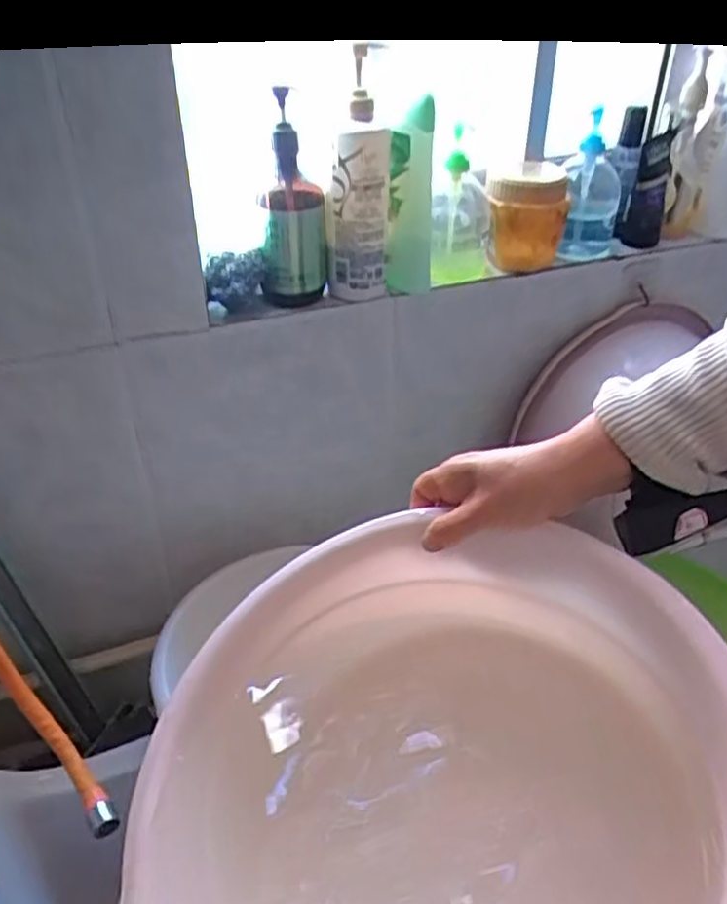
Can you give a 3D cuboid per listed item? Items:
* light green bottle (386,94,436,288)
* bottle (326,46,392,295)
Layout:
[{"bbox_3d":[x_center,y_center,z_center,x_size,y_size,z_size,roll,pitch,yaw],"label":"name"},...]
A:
[{"bbox_3d":[0.052,-0.266,0.781,0.063,0.196,0.035,-10,38,-15],"label":"light green bottle"},{"bbox_3d":[-0.005,-0.275,0.743,0.064,0.230,0.077,2,36,1],"label":"bottle"}]

